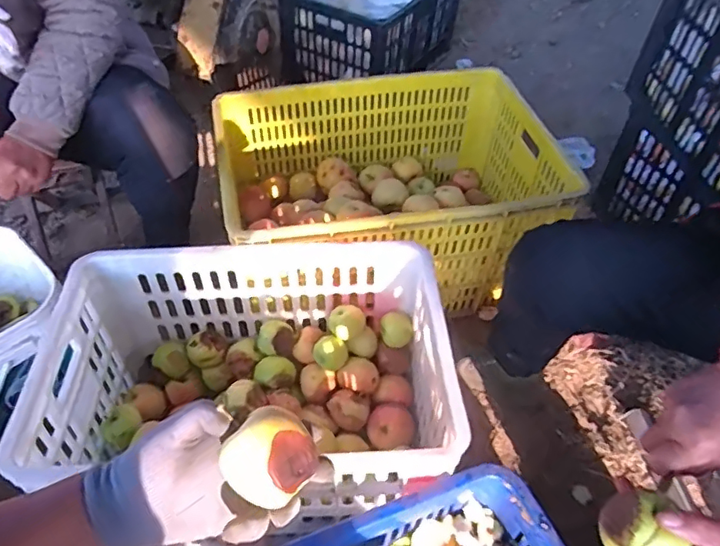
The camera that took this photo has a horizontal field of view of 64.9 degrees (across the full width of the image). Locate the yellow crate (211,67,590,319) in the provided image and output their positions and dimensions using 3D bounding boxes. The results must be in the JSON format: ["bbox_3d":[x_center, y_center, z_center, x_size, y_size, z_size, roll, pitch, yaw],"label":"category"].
[{"bbox_3d":[0.056,-0.158,1.120,0.600,0.270,0.444,-11,51,-12],"label":"yellow crate"}]

